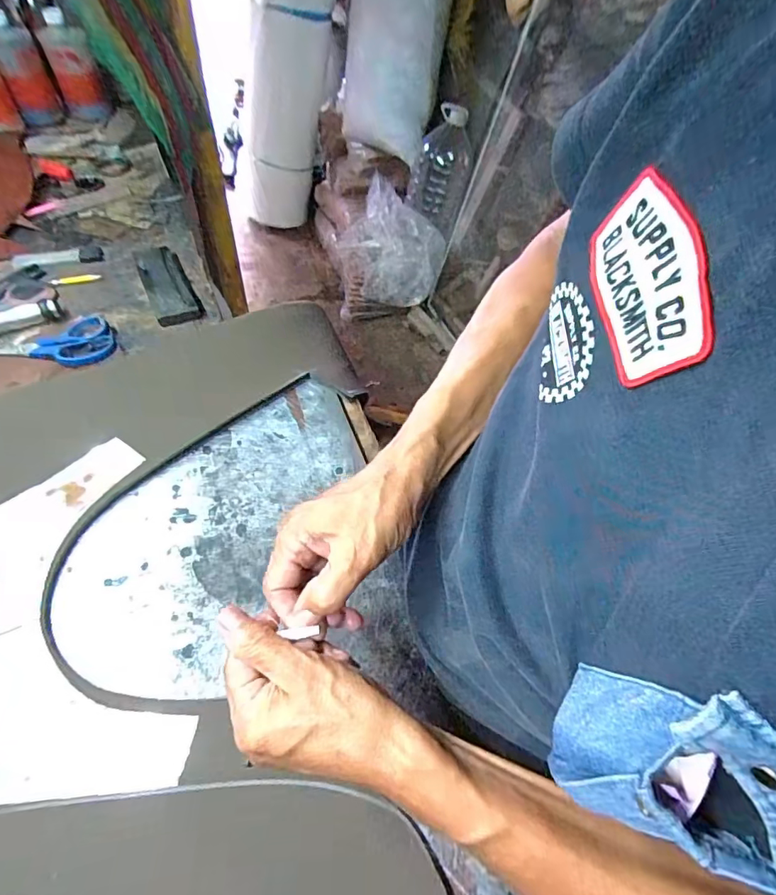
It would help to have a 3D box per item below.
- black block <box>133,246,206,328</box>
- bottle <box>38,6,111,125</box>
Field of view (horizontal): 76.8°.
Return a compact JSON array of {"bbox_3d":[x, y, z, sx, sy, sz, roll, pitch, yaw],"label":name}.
[{"bbox_3d":[-0.295,-0.219,0.656,0.058,0.020,0.157,-23,60,-18],"label":"black block"},{"bbox_3d":[-0.544,-0.657,0.859,0.072,0.150,0.065,-27,65,-23],"label":"bottle"}]

